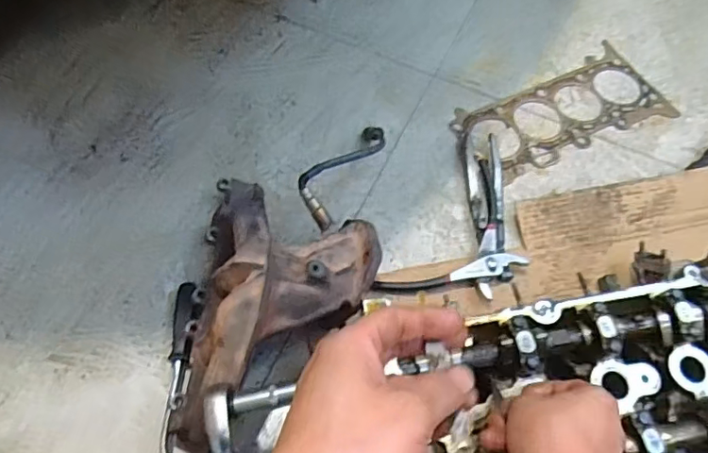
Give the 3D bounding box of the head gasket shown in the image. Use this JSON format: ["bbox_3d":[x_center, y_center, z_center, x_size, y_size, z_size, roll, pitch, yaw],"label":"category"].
[{"bbox_3d":[0.305,-0.171,0.804,0.319,0.006,0.143,-23,65,-15],"label":"head gasket"}]

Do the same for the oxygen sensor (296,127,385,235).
[{"bbox_3d":[-0.012,-0.069,0.671,0.063,0.068,0.224,24,35,10],"label":"oxygen sensor"}]

